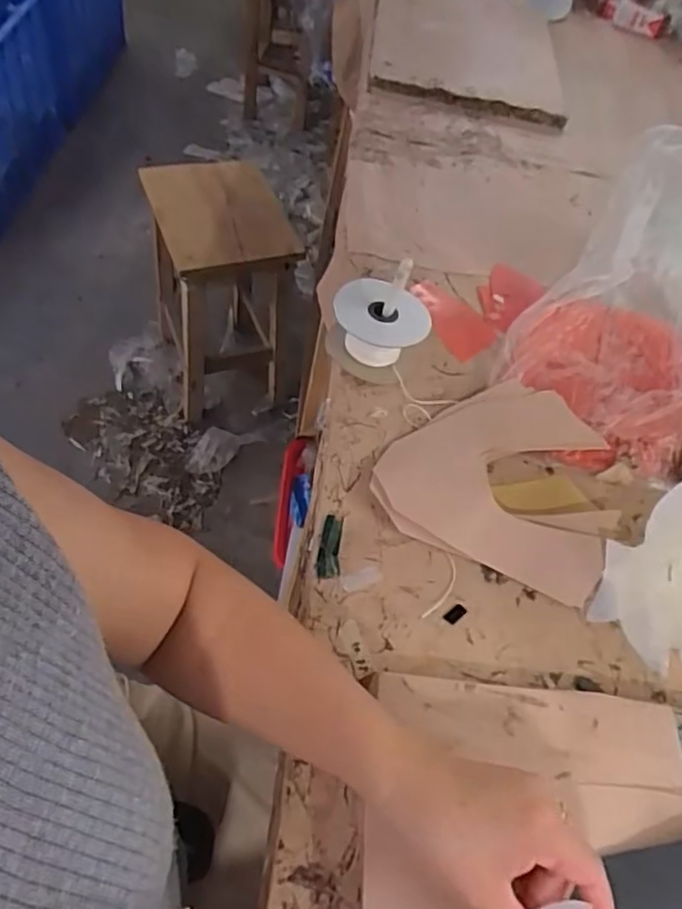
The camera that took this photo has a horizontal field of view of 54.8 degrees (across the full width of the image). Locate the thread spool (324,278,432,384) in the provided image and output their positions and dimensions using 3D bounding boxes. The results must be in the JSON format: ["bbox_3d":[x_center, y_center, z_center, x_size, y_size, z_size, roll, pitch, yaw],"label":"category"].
[{"bbox_3d":[0.038,-0.120,0.636,0.087,0.064,0.086,5,54,-6],"label":"thread spool"}]

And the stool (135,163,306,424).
[{"bbox_3d":[-0.256,-0.334,1.416,0.247,0.462,0.297,-12,57,-18],"label":"stool"}]

